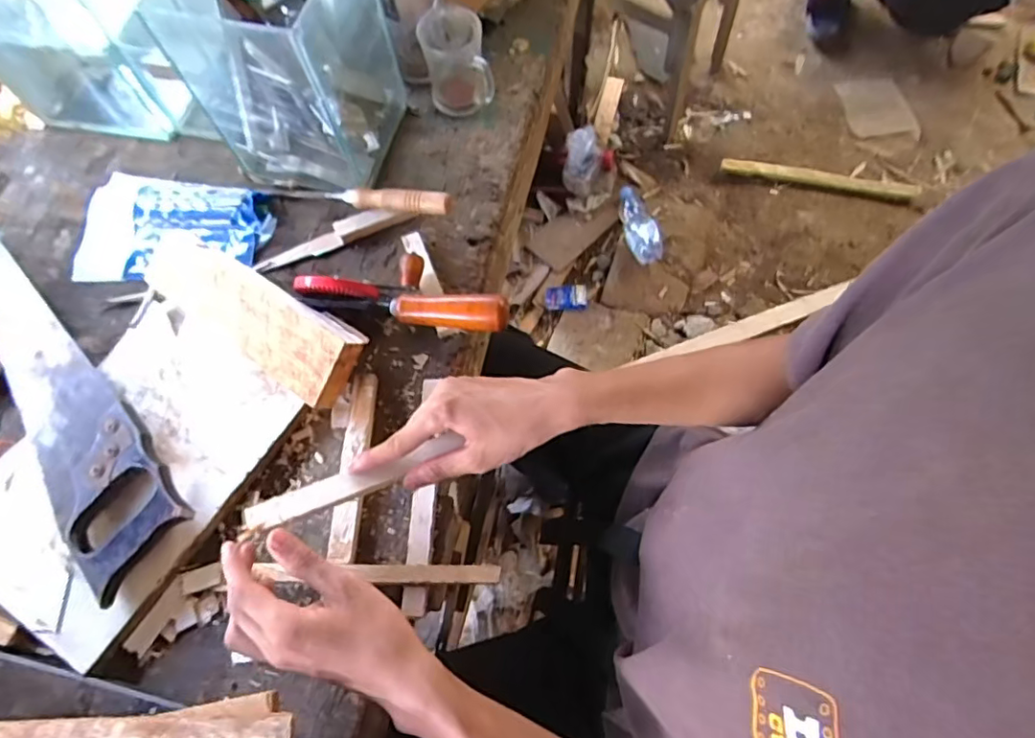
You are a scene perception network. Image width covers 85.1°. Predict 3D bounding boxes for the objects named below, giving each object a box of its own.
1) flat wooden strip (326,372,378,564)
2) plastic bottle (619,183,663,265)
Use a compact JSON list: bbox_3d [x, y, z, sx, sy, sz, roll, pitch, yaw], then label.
[{"bbox_3d":[-0.146,0.083,0.503,0.024,0.011,0.167,3,67,1],"label":"flat wooden strip"},{"bbox_3d":[0.316,-0.383,1.456,0.086,0.071,0.241,-4,54,-2],"label":"plastic bottle"}]

